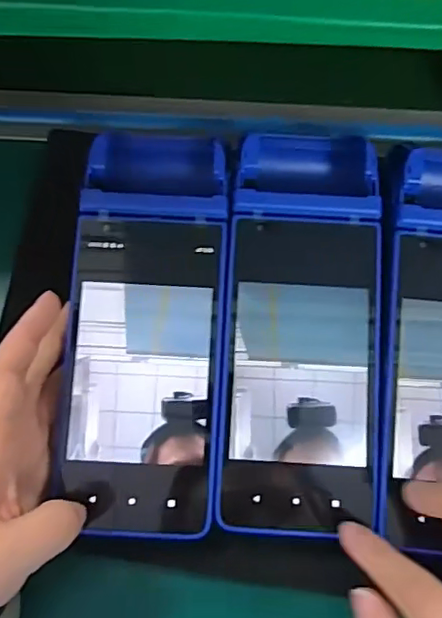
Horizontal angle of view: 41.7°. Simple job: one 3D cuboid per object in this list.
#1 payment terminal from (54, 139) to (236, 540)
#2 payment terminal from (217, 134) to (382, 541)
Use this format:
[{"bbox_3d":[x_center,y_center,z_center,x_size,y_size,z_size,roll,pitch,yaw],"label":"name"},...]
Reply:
[{"bbox_3d":[-0.038,0.002,0.313,0.078,0.039,0.221,1,77,0],"label":"payment terminal"},{"bbox_3d":[0.043,0.003,0.311,0.078,0.039,0.218,4,77,1],"label":"payment terminal"}]

